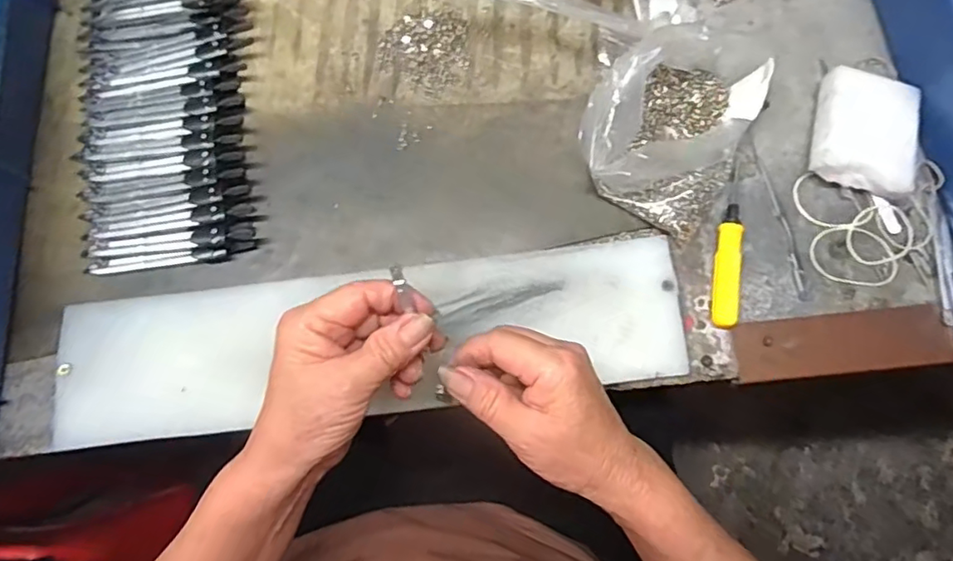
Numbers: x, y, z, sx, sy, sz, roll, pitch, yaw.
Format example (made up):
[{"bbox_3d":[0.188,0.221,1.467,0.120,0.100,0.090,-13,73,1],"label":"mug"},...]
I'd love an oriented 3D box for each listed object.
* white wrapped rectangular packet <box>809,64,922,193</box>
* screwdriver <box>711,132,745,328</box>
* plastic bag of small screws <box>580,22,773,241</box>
[{"bbox_3d":[0.268,-0.101,0.412,0.064,0.035,0.079,18,78,5],"label":"white wrapped rectangular packet"},{"bbox_3d":[0.175,-0.035,0.406,0.016,0.013,0.135,11,78,3],"label":"screwdriver"},{"bbox_3d":[0.133,-0.114,0.403,0.109,0.055,0.139,28,79,7],"label":"plastic bag of small screws"}]

